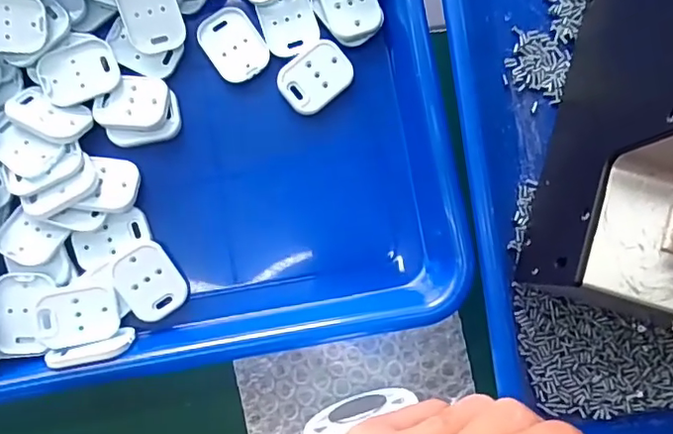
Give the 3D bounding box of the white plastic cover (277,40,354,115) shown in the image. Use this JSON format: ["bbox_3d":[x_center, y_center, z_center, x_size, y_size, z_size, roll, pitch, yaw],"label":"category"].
[{"bbox_3d":[-0.011,-0.076,0.309,0.038,0.007,0.028,-42,89,-2],"label":"white plastic cover"}]

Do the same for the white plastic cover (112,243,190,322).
[{"bbox_3d":[-0.097,0.034,0.296,0.030,0.004,0.039,-36,103,-16],"label":"white plastic cover"}]

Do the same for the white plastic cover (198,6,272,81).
[{"bbox_3d":[-0.056,-0.094,0.310,0.029,0.004,0.039,-35,89,-2],"label":"white plastic cover"}]

